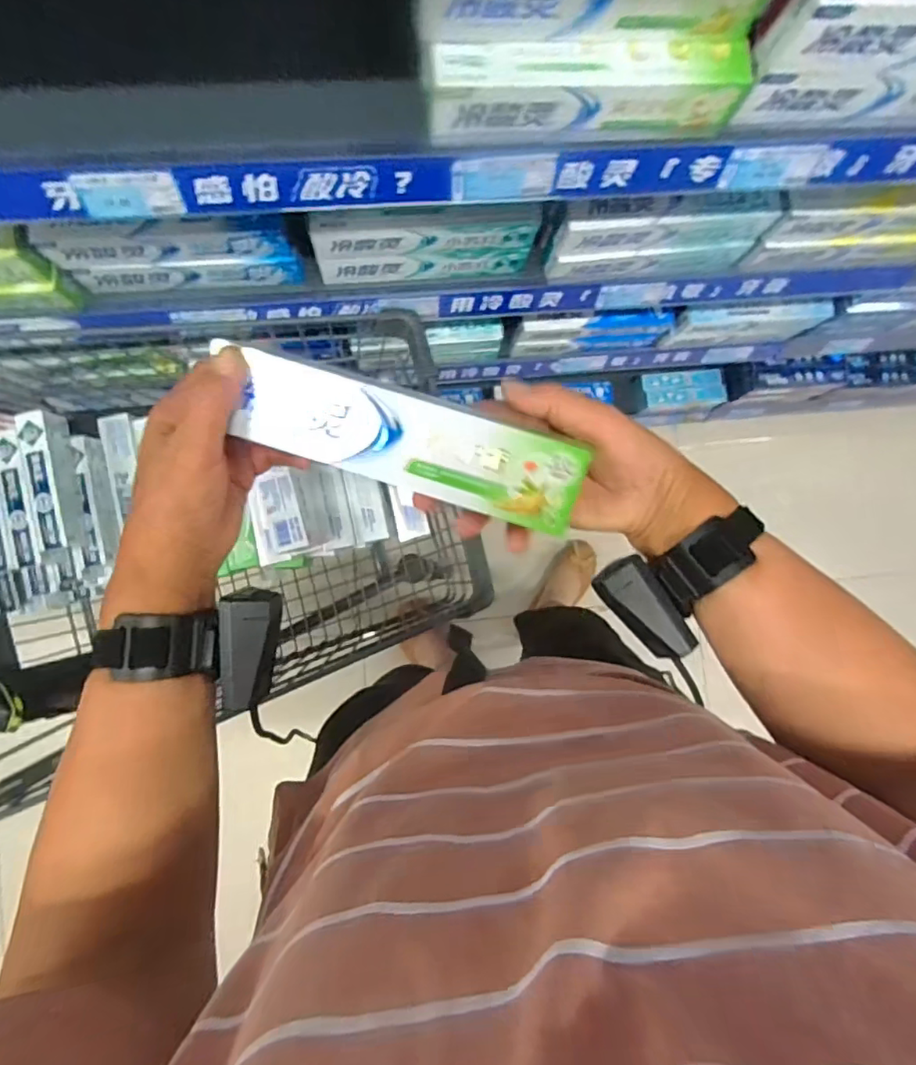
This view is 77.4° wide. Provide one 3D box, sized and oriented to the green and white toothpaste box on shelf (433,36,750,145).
[{"bbox_3d":[0.094,-0.318,0.409,0.225,0.051,0.035,-7,88,-6],"label":"green and white toothpaste box on shelf"}]

